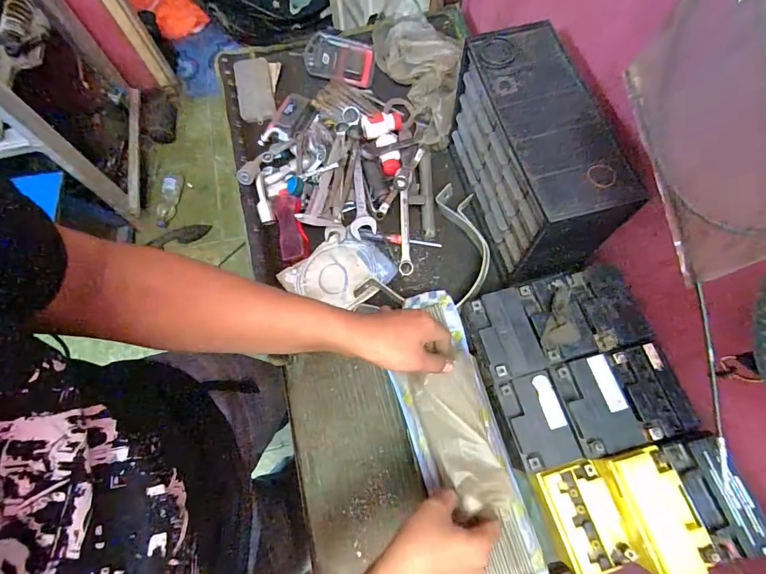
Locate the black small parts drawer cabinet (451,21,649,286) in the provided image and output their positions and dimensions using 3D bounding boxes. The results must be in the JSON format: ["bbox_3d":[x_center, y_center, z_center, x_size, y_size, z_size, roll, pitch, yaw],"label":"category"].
[{"bbox_3d":[0.209,-0.185,0.567,0.125,0.188,0.302,-13,70,-3],"label":"black small parts drawer cabinet"}]

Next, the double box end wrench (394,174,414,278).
[{"bbox_3d":[0.035,-0.104,0.658,0.024,0.013,0.168,-3,86,1],"label":"double box end wrench"}]

